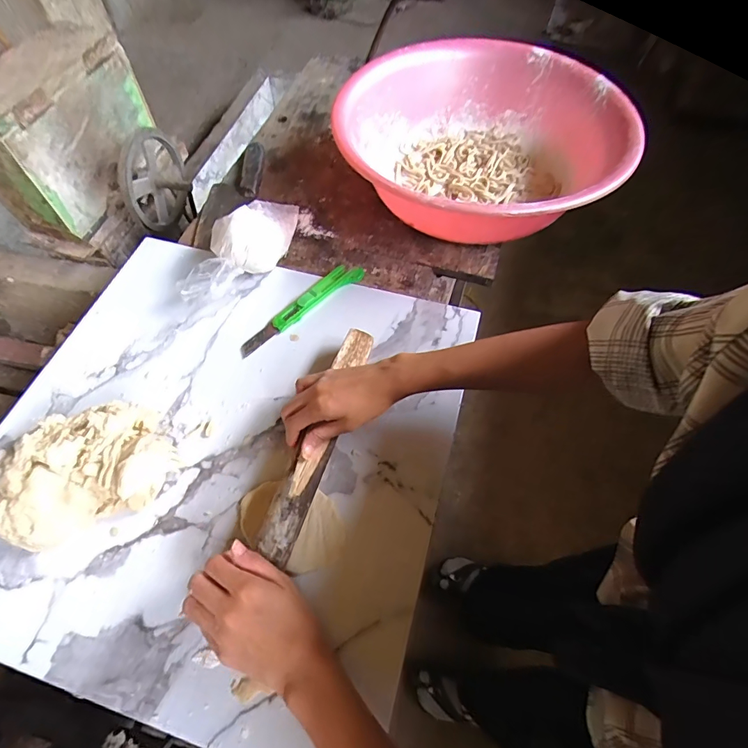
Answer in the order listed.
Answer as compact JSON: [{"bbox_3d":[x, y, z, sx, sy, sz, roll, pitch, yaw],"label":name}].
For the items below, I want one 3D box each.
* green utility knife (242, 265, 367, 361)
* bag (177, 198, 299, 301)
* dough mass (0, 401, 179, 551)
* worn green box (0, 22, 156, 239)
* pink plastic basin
[{"bbox_3d":[-0.092,-0.087,0.551,0.033,0.020,0.193,40,66,21],"label":"green utility knife"},{"bbox_3d":[-0.171,-0.179,0.564,0.084,0.068,0.213,23,61,12],"label":"bag"},{"bbox_3d":[-0.288,0.089,0.425,0.152,0.059,0.122,-19,61,-12],"label":"dough mass"},{"bbox_3d":[-0.605,-0.483,0.833,0.134,0.229,0.346,13,59,7],"label":"worn green box"},{"bbox_3d":[0.162,-0.347,0.641,0.397,0.145,0.438,20,60,11],"label":"pink plastic basin"}]

